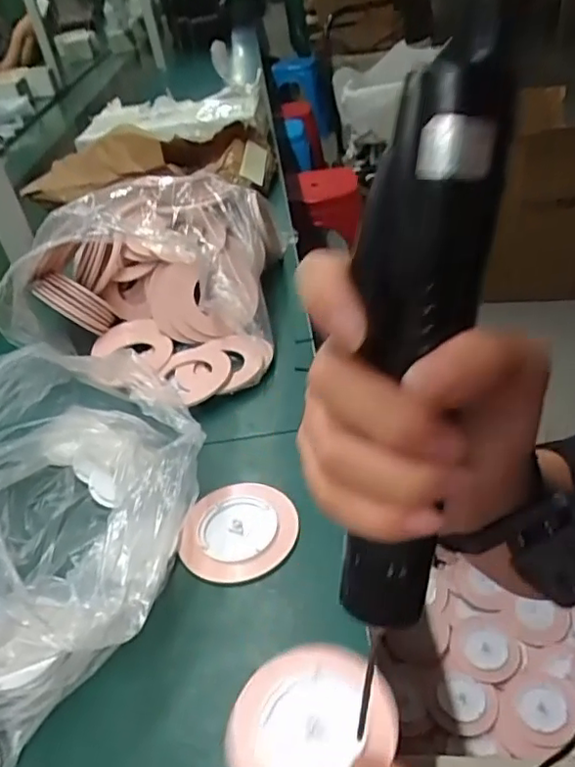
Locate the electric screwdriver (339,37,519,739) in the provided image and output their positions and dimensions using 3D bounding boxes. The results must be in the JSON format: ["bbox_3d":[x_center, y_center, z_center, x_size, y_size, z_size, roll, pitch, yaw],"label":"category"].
[{"bbox_3d":[0.042,0.005,0.213,0.037,0.221,0.028,11,14,22],"label":"electric screwdriver"}]

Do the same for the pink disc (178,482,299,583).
[{"bbox_3d":[-0.039,0.122,0.514,0.093,0.016,0.098,-4,37,3],"label":"pink disc"}]

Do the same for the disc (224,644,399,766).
[{"bbox_3d":[0.011,0.212,0.378,0.104,0.019,0.091,-30,43,-28],"label":"disc"}]

